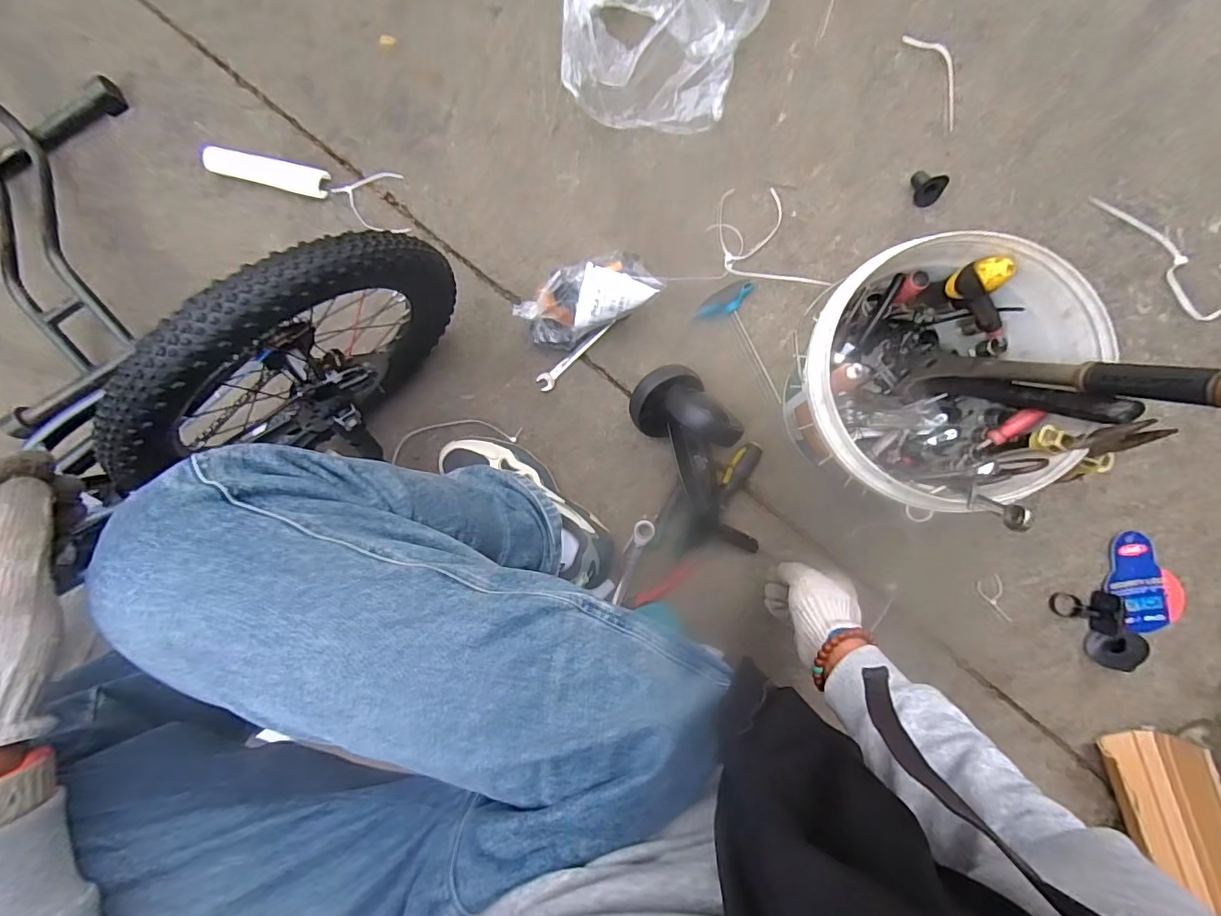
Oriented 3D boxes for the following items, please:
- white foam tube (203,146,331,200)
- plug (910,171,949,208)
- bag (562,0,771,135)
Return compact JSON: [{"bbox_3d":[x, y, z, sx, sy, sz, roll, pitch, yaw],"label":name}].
[{"bbox_3d":[-0.538,-0.446,0.842,0.199,0.037,0.046,13,90,6],"label":"white foam tube"},{"bbox_3d":[0.442,-0.379,0.759,0.048,0.032,0.038,43,93,5],"label":"plug"},{"bbox_3d":[0.057,-0.604,0.767,0.270,0.096,0.246,26,92,6],"label":"bag"}]

